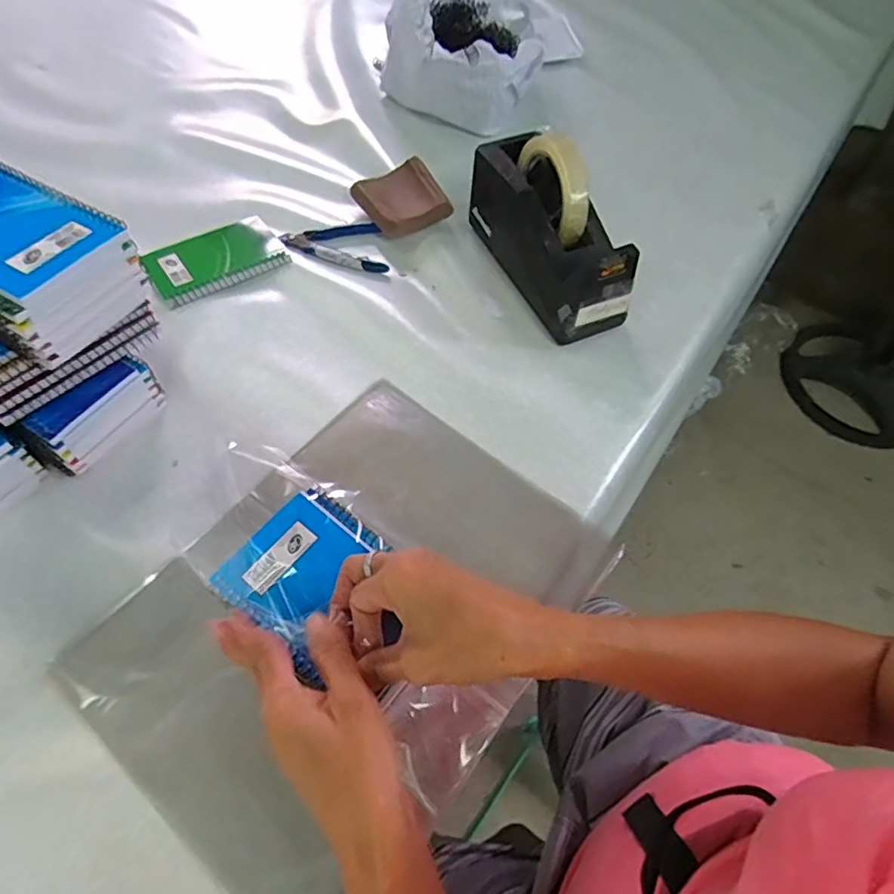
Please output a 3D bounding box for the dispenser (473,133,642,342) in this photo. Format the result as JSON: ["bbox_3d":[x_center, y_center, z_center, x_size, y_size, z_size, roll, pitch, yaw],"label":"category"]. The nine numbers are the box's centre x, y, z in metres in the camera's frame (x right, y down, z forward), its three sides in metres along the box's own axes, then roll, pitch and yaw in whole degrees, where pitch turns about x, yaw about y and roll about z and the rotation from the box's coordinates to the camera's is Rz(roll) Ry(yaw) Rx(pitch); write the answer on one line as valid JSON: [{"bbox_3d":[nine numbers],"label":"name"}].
[{"bbox_3d":[0.096,-0.210,0.538,0.069,0.120,0.200,-23,64,-16],"label":"dispenser"}]

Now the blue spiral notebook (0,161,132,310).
[{"bbox_3d":[-0.284,-0.143,0.365,0.131,0.012,0.087,27,62,12],"label":"blue spiral notebook"}]

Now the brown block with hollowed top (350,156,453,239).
[{"bbox_3d":[-0.045,-0.266,0.617,0.086,0.026,0.086,-28,65,-18],"label":"brown block with hollowed top"}]

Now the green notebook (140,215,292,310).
[{"bbox_3d":[-0.234,-0.191,0.576,0.128,0.008,0.087,-30,66,-19],"label":"green notebook"}]

